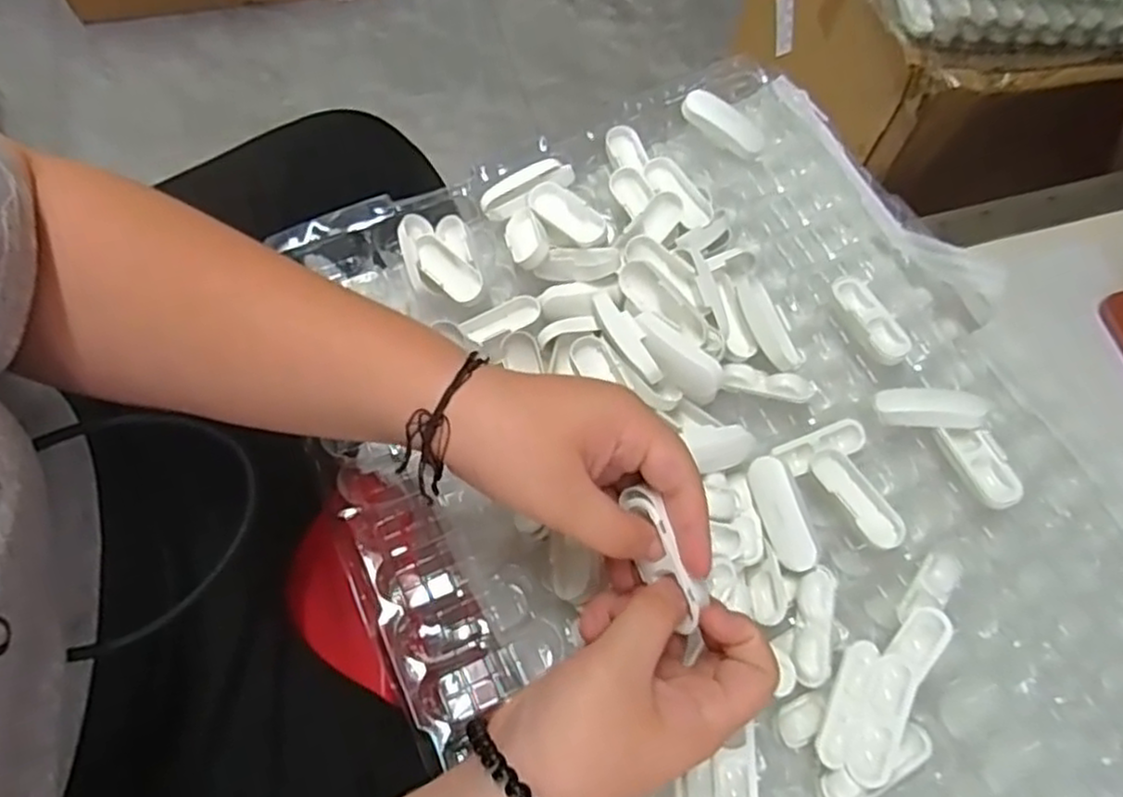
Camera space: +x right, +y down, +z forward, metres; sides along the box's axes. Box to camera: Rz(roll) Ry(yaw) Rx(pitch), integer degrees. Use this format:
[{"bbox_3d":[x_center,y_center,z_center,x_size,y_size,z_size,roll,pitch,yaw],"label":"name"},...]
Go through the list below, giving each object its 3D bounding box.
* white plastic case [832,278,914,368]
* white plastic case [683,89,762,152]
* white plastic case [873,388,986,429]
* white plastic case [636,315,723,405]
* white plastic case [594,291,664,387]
[{"bbox_3d":[0.199,-0.051,0.465,0.025,0.007,0.064,-23,69,-11],"label":"white plastic case"},{"bbox_3d":[0.117,-0.200,0.521,0.064,0.014,0.018,30,68,-3],"label":"white plastic case"},{"bbox_3d":[0.222,0.005,0.438,0.059,0.010,0.024,4,65,21],"label":"white plastic case"},{"bbox_3d":[0.068,-0.024,0.425,0.024,0.019,0.064,-41,86,-17],"label":"white plastic case"},{"bbox_3d":[0.038,-0.037,0.430,0.014,0.017,0.063,-30,70,-14],"label":"white plastic case"}]

